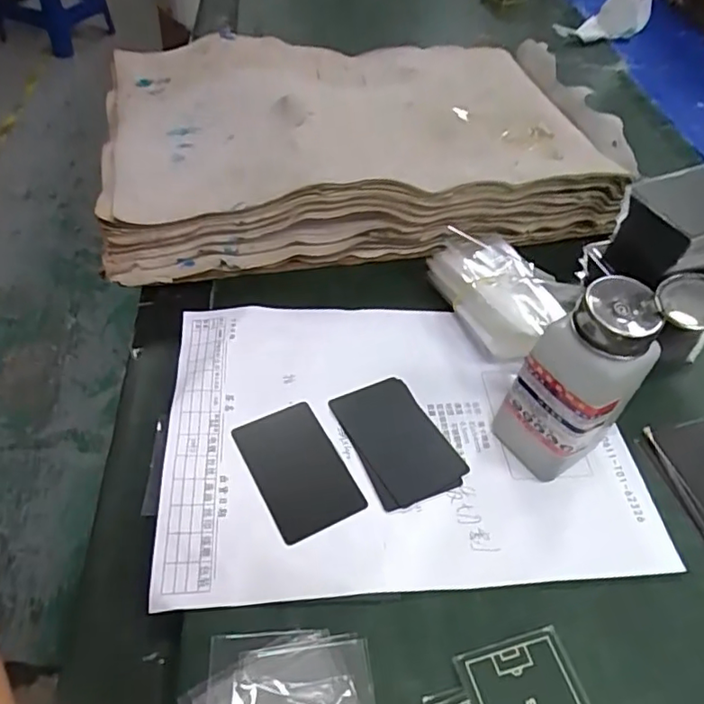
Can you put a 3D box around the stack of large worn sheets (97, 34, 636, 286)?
[{"bbox_3d":[0.008,-0.194,0.541,0.441,0.091,0.258,-7,51,-12],"label":"stack of large worn sheets"}]

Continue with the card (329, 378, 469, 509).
[{"bbox_3d":[0.030,0.055,0.380,0.053,0.004,0.088,-21,55,-23],"label":"card"}]

